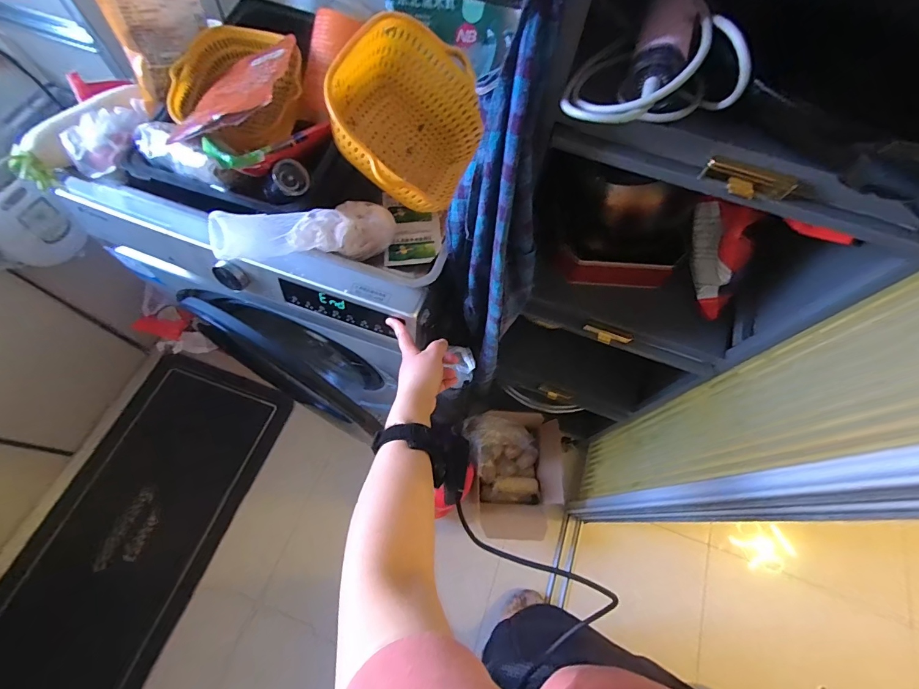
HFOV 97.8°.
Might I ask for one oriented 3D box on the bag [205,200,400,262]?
[{"bbox_3d":[-0.187,-0.148,0.505,0.236,0.058,0.084,-18,66,-40],"label":"bag"}]

